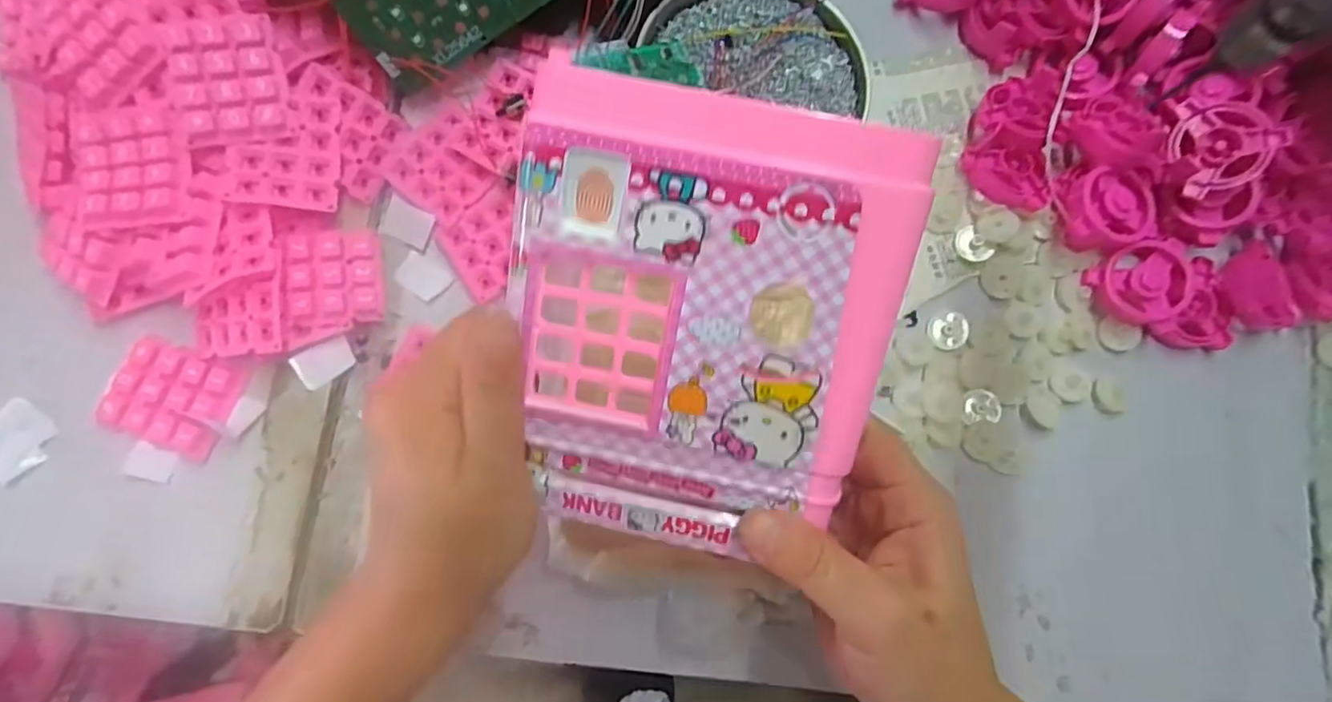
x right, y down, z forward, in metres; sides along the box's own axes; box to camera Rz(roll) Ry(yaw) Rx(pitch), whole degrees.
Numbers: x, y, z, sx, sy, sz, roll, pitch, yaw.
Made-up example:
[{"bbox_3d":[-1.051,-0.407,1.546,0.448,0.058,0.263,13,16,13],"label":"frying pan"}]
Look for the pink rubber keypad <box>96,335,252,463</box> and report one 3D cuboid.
[{"bbox_3d":[-0.252,0.024,0.327,0.057,0.013,0.049,18,81,-2],"label":"pink rubber keypad"}]

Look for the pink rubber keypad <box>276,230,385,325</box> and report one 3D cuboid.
[{"bbox_3d":[-0.175,-0.039,0.334,0.046,0.013,0.047,-3,82,-5],"label":"pink rubber keypad"}]

